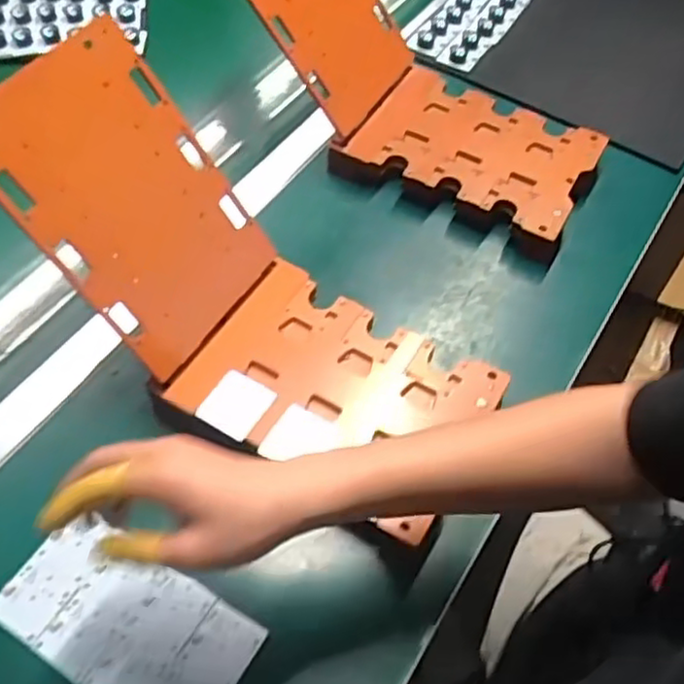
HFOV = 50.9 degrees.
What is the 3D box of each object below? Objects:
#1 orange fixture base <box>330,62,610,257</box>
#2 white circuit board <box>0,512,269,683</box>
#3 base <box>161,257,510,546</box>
[{"bbox_3d":[0.139,-0.198,0.763,0.238,0.046,0.173,26,59,15],"label":"orange fixture base"},{"bbox_3d":[-0.153,0.199,0.512,0.176,0.008,0.095,29,59,14],"label":"white circuit board"},{"bbox_3d":[-0.002,0.044,0.599,0.230,0.044,0.167,27,59,15],"label":"base"}]

